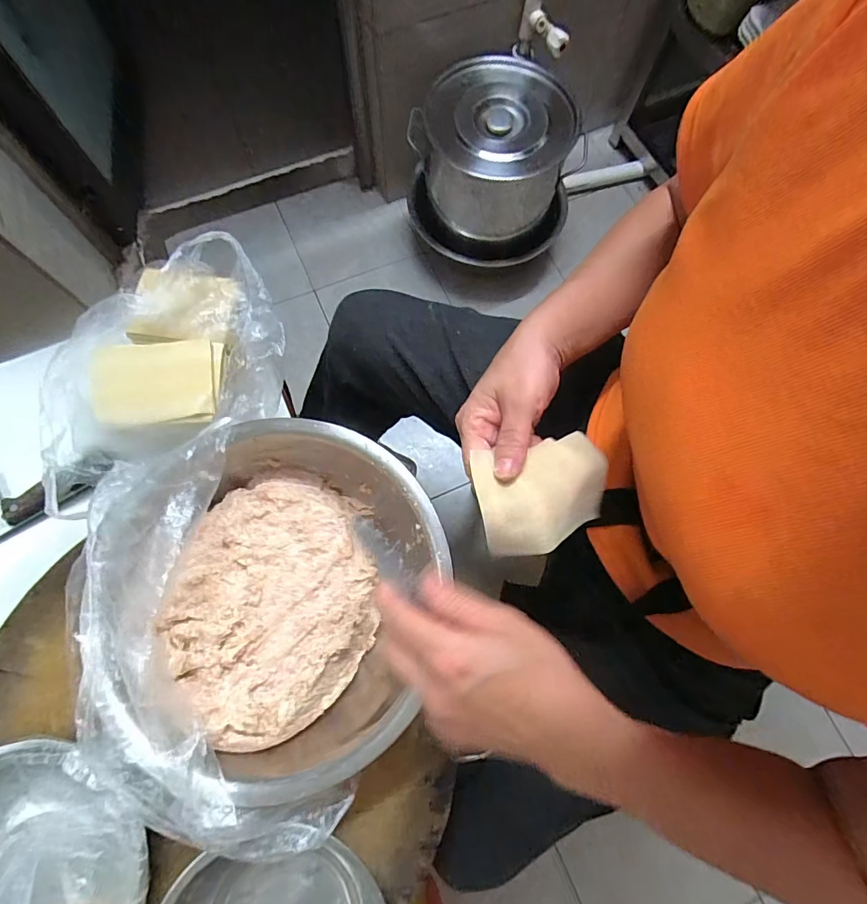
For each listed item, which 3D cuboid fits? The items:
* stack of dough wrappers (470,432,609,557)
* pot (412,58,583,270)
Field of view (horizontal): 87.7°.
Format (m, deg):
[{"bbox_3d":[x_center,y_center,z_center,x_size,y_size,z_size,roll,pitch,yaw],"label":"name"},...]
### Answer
[{"bbox_3d":[0.078,0.028,0.319,0.099,0.035,0.073,-15,75,-6],"label":"stack of dough wrappers"},{"bbox_3d":[0.120,-0.617,0.987,0.288,0.242,0.302,0,74,-2],"label":"pot"}]

